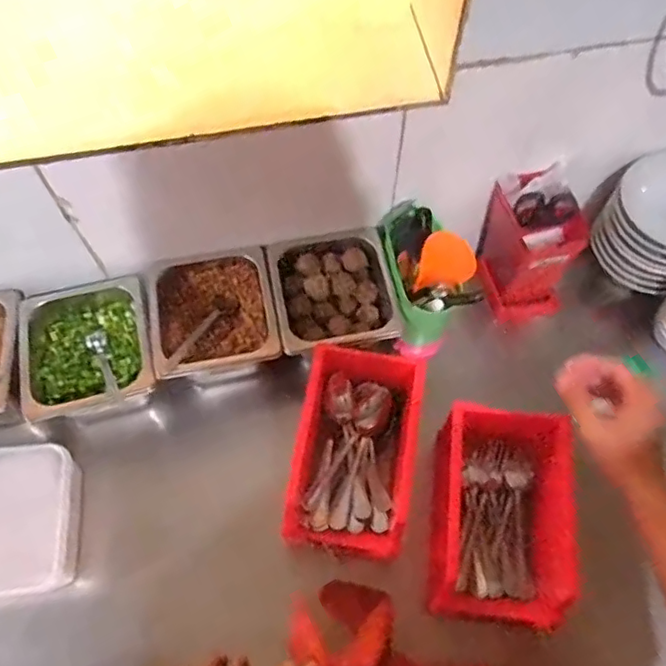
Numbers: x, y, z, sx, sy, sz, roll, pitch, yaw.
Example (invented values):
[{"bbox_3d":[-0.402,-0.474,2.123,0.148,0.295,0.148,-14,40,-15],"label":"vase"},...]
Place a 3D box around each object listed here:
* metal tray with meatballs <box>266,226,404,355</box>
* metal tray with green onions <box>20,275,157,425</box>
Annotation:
[{"bbox_3d":[0.000,-0.051,0.792,0.154,0.063,0.165,-11,63,-6],"label":"metal tray with meatballs"},{"bbox_3d":[-0.317,0.020,0.779,0.159,0.089,0.196,-15,64,-7],"label":"metal tray with green onions"}]

